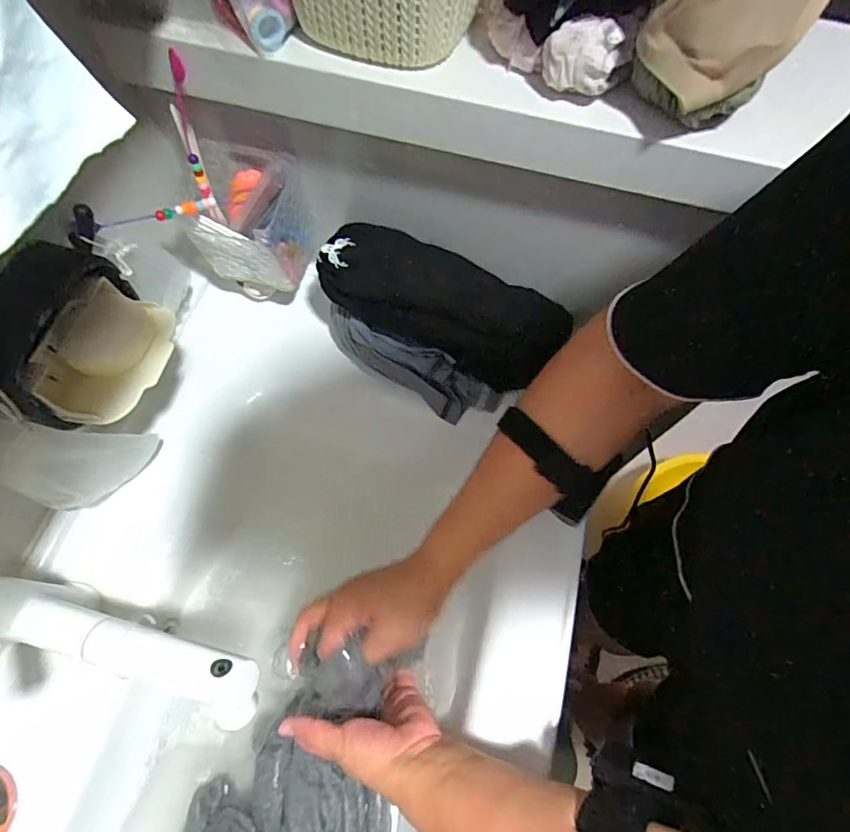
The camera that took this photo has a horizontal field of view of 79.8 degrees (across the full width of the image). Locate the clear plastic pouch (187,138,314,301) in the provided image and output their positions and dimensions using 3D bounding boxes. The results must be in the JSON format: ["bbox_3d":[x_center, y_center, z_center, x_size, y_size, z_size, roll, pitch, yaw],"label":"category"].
[{"bbox_3d":[-0.171,-0.184,0.502,0.104,0.120,0.082,14,66,4],"label":"clear plastic pouch"}]

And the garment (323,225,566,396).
[{"bbox_3d":[0.005,-0.115,0.514,0.217,0.050,0.100,21,95,-12],"label":"garment"}]

